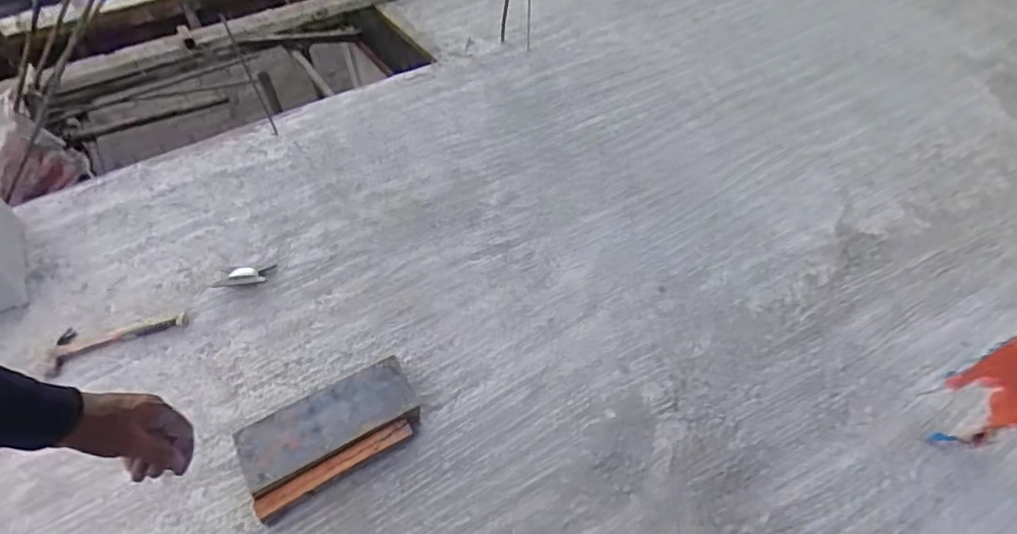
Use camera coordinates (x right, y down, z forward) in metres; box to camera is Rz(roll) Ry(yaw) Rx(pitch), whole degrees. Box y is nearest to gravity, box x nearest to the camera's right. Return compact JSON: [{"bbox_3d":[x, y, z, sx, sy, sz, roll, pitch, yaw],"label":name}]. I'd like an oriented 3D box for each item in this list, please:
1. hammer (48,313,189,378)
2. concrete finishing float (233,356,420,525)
[{"bbox_3d":[-0.940,0.160,1.397,0.312,0.022,0.113,-18,49,-13],"label":"hammer"},{"bbox_3d":[-0.363,0.341,1.194,0.352,0.064,0.186,-26,51,-19],"label":"concrete finishing float"}]

